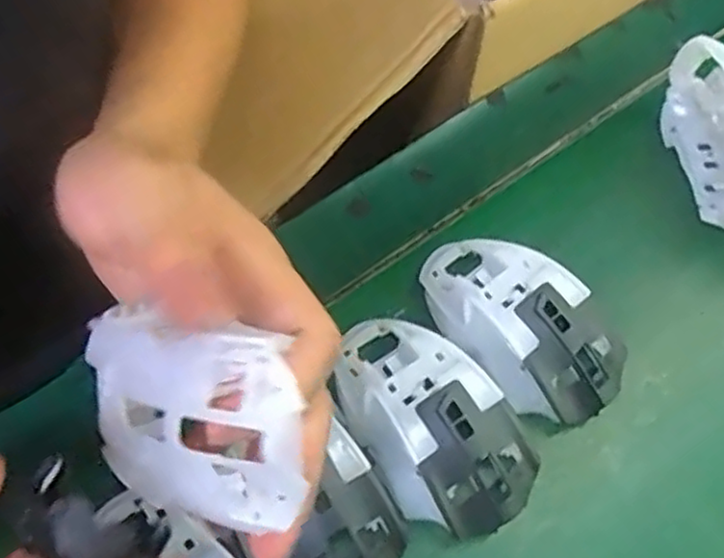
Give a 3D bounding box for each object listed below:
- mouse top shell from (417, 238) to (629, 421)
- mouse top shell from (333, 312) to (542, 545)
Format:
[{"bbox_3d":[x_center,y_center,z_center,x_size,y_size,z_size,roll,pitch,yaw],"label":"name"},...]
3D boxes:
[{"bbox_3d":[0.079,0.021,0.357,0.063,0.034,0.112,-34,68,-20],"label":"mouse top shell"},{"bbox_3d":[0.030,0.067,0.329,0.063,0.034,0.108,-34,68,-20],"label":"mouse top shell"}]

